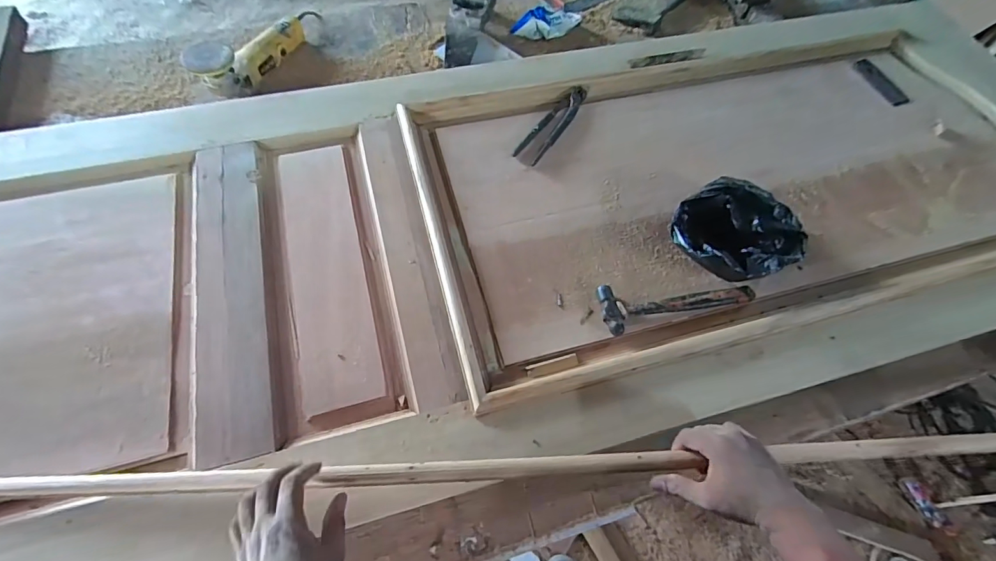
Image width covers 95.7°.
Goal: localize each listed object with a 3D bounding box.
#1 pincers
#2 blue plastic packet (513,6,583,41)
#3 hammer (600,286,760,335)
[{"bbox_3d":[0.111,-0.305,0.855,0.049,0.017,0.233,31,65,13],"label":"pincers"},{"bbox_3d":[0.121,-0.629,1.105,0.184,0.054,0.071,-12,63,-8],"label":"blue plastic packet"},{"bbox_3d":[0.276,0.031,0.690,0.241,0.022,0.072,-7,62,-6],"label":"hammer"}]

